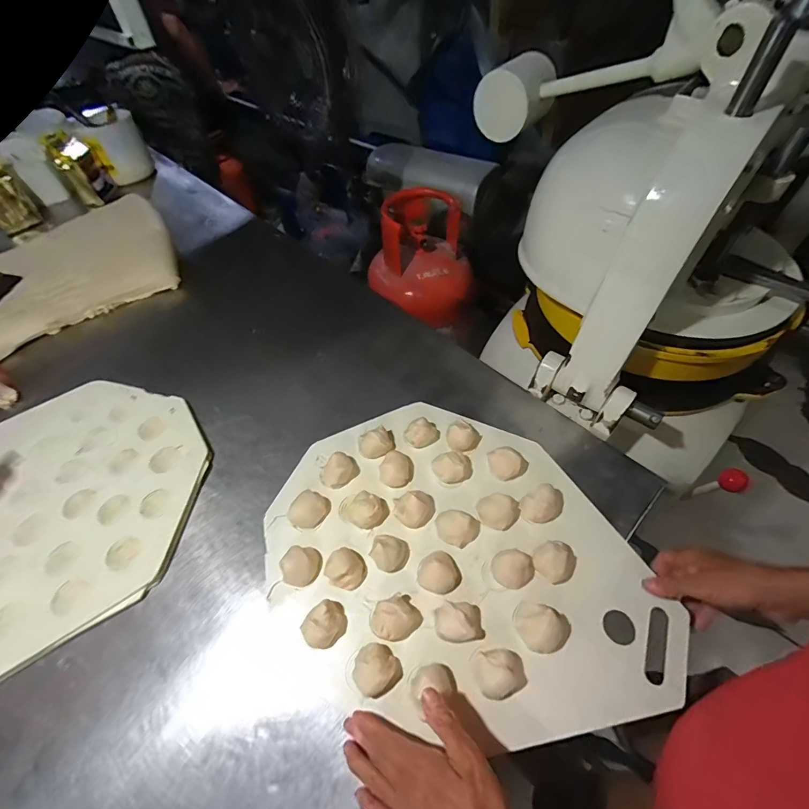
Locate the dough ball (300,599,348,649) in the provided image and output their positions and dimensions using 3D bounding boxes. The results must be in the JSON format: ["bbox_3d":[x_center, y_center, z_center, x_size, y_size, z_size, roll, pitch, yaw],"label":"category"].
[{"bbox_3d":[-0.090,0.252,0.455,0.048,0.035,0.038,-37,62,-21],"label":"dough ball"}]

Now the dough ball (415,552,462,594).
[{"bbox_3d":[0.042,0.200,0.479,0.052,0.032,0.045,2,56,3],"label":"dough ball"}]

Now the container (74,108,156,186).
[{"bbox_3d":[-0.815,-0.731,1.137,0.148,0.134,0.142,-30,58,-17],"label":"container"}]

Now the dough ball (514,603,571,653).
[{"bbox_3d":[0.154,0.247,0.442,0.060,0.037,0.050,7,56,6],"label":"dough ball"}]

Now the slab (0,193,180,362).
[{"bbox_3d":[-0.782,-0.317,0.903,0.488,0.049,0.454,-35,59,-20],"label":"slab"}]

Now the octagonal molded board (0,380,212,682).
[{"bbox_3d":[-0.525,0.149,0.565,0.430,0.012,0.414,3,56,4],"label":"octagonal molded board"}]

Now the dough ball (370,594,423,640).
[{"bbox_3d":[-0.010,0.244,0.454,0.053,0.031,0.045,-31,60,-18],"label":"dough ball"}]

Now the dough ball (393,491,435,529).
[{"bbox_3d":[0.013,0.136,0.524,0.053,0.028,0.045,-4,56,-1],"label":"dough ball"}]

